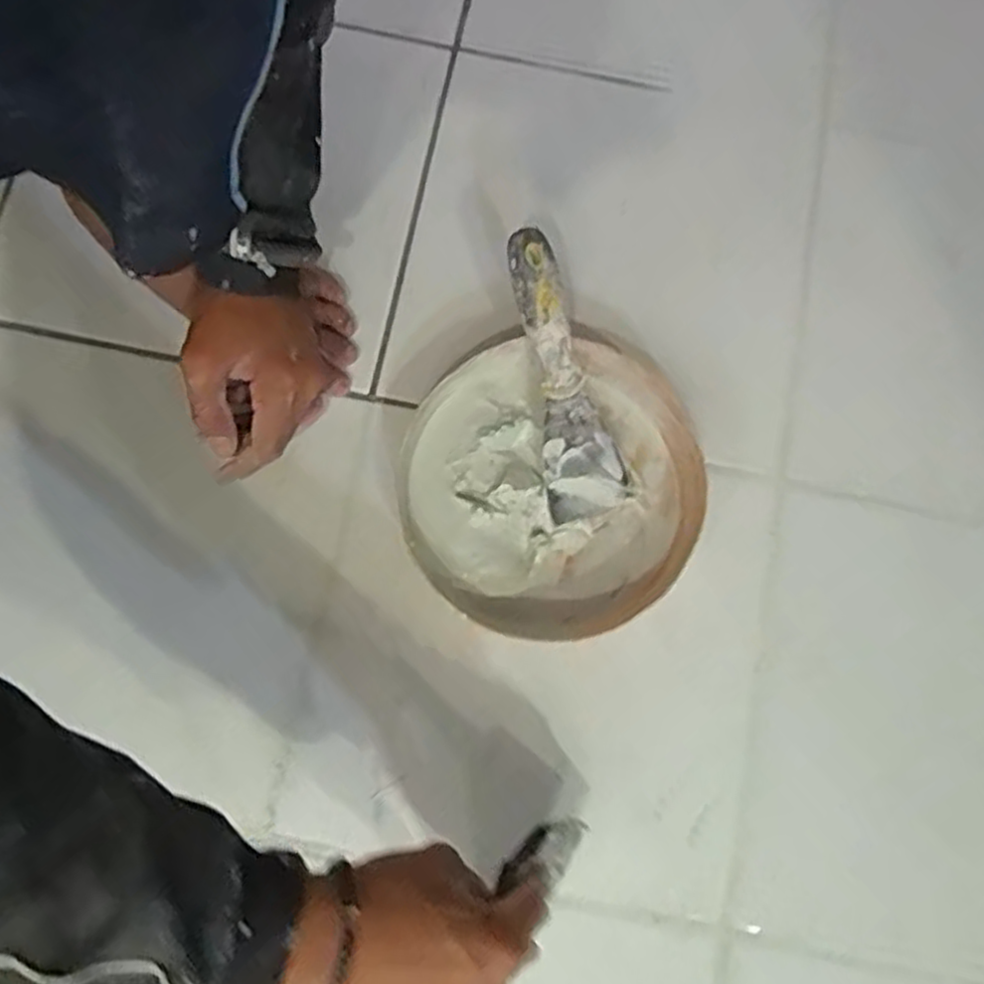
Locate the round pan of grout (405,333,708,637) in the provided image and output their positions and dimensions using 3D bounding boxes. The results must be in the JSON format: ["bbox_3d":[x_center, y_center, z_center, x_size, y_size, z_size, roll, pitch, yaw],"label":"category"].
[{"bbox_3d":[0.040,-0.004,0.503,0.198,0.037,0.196,0,78,-1],"label":"round pan of grout"}]

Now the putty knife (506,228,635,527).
[{"bbox_3d":[0.045,-0.074,0.487,0.055,0.017,0.188,-18,107,-5],"label":"putty knife"}]

